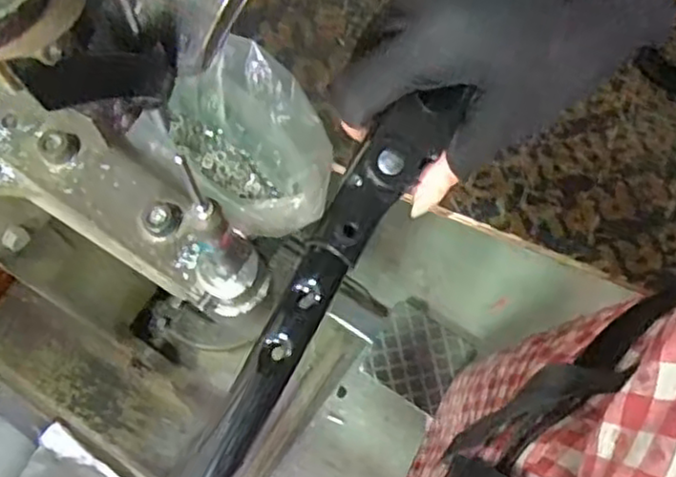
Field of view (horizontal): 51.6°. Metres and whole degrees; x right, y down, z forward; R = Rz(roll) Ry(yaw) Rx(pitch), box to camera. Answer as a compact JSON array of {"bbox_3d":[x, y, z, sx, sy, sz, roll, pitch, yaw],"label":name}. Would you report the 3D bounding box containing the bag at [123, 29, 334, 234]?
[{"bbox_3d":[-0.067,-0.071,0.511,0.125,0.062,0.160,-41,75,-13],"label":"bag"}]

